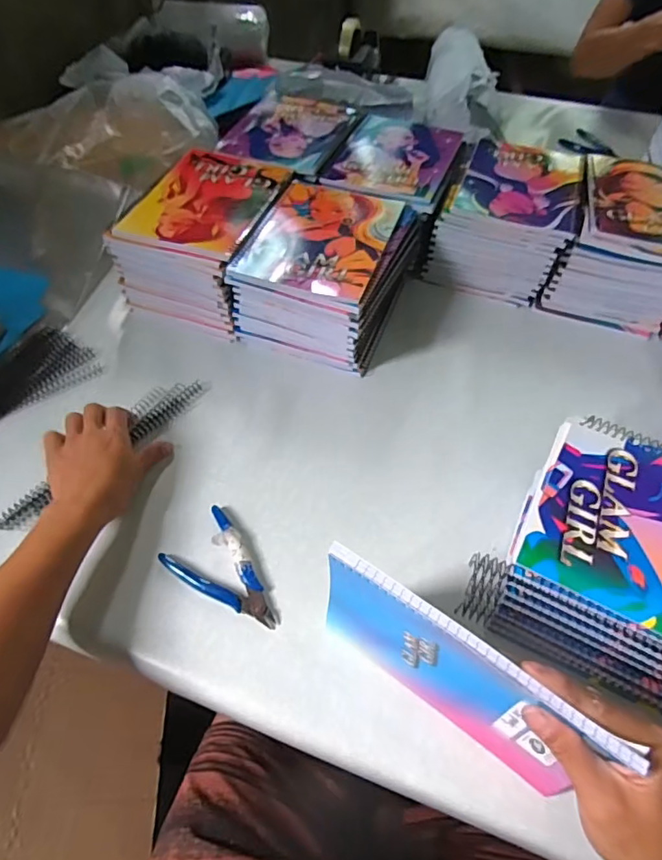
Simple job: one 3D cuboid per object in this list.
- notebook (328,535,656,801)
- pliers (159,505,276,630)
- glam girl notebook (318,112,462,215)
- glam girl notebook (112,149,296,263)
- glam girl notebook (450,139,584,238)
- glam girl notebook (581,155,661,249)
[{"bbox_3d":[0.077,0.164,0.346,0.192,0.144,0.017,31,60,20],"label":"notebook"},{"bbox_3d":[-0.092,0.130,0.456,0.067,0.010,0.117,-38,63,-24],"label":"pliers"},{"bbox_3d":[0.089,-0.368,0.694,0.150,0.008,0.192,18,56,12],"label":"glam girl notebook"},{"bbox_3d":[-0.145,-0.280,0.620,0.147,0.008,0.198,14,55,9],"label":"glam girl notebook"},{"bbox_3d":[0.248,-0.321,0.658,0.145,0.005,0.192,17,56,12],"label":"glam girl notebook"},{"bbox_3d":[0.398,-0.280,0.632,0.159,0.016,0.191,15,56,10],"label":"glam girl notebook"}]

